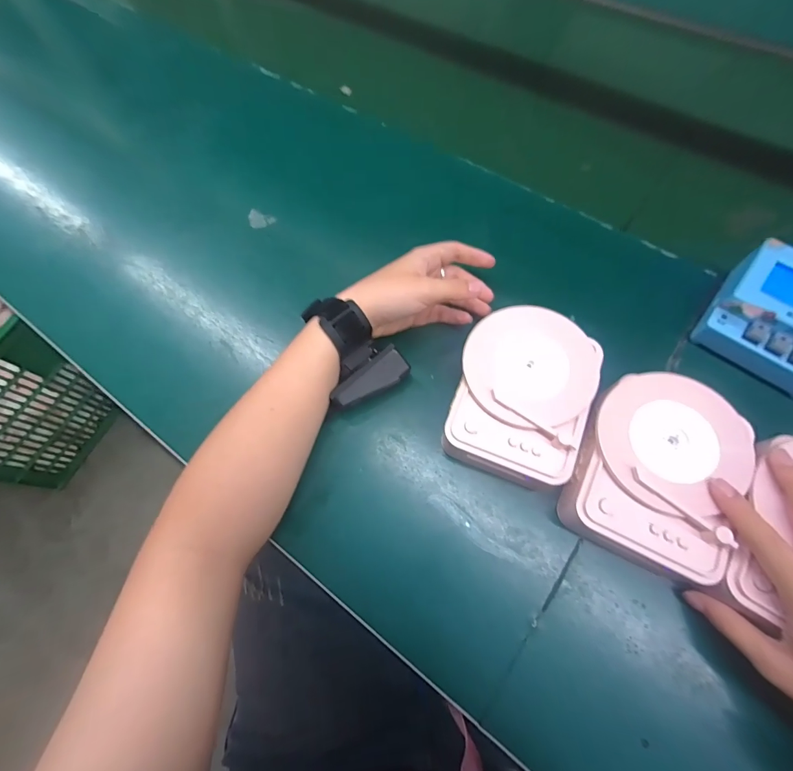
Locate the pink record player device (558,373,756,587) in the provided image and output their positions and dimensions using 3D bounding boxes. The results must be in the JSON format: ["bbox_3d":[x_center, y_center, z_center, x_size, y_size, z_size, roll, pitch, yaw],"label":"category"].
[{"bbox_3d":[0.190,0.062,0.284,0.100,0.051,0.131,24,71,12],"label":"pink record player device"}]

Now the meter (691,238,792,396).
[{"bbox_3d":[0.331,-0.059,0.321,0.104,0.043,0.097,34,74,15],"label":"meter"}]

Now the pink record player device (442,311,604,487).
[{"bbox_3d":[0.100,0.009,0.311,0.103,0.050,0.136,19,70,10],"label":"pink record player device"}]

